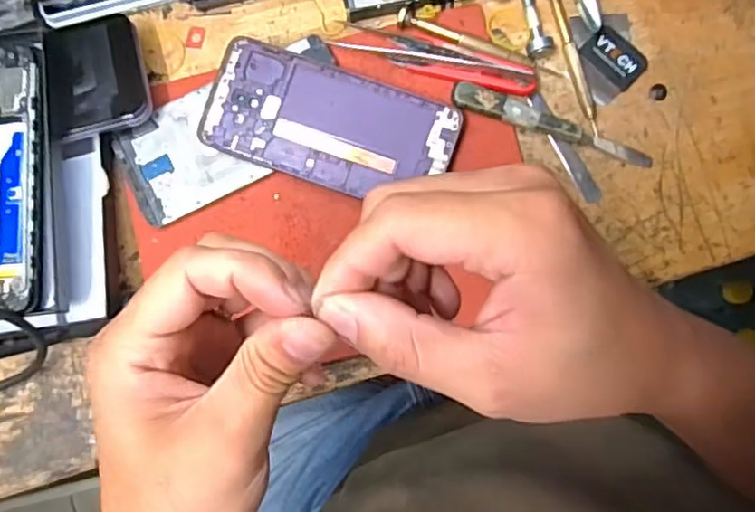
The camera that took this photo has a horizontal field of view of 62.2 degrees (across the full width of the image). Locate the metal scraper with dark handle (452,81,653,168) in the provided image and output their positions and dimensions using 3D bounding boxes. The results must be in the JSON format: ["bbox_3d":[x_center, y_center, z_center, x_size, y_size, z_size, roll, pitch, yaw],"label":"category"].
[{"bbox_3d":[0.113,-0.085,0.403,0.133,0.010,0.017,18,86,3],"label":"metal scraper with dark handle"}]

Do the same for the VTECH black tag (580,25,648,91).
[{"bbox_3d":[0.156,-0.131,0.409,0.040,0.006,0.027,41,88,5],"label":"VTECH black tag"}]

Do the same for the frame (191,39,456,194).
[{"bbox_3d":[-0.031,-0.084,0.405,0.158,0.012,0.074,19,86,3],"label":"frame"}]

